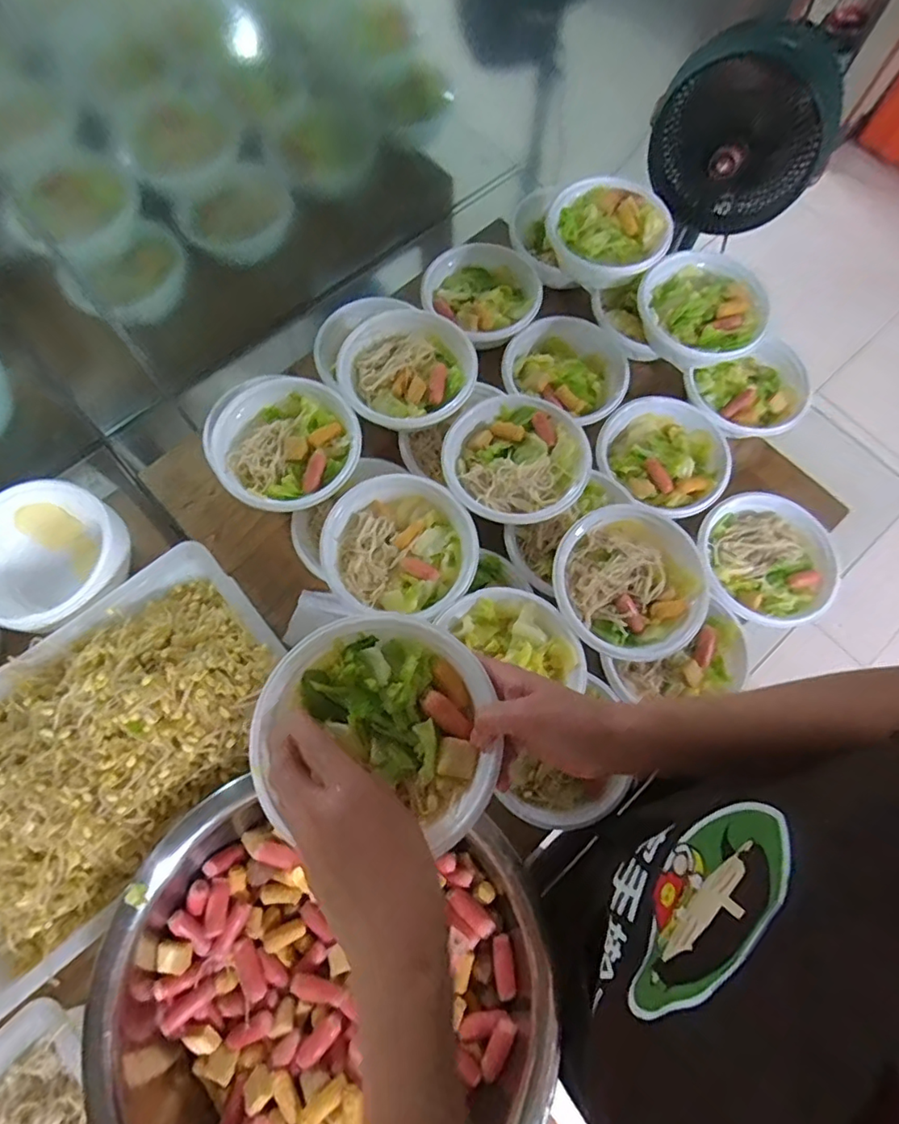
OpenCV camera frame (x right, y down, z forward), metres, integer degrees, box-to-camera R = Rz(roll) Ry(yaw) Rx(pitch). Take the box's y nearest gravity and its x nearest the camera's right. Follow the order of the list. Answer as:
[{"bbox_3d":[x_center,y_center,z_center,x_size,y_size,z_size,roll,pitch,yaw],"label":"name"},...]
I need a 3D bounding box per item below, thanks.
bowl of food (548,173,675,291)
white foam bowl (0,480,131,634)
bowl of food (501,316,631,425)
[{"bbox_3d":[0.214,-0.444,0.749,0.158,0.070,0.142,28,98,9],"label":"bowl of food"},{"bbox_3d":[-0.446,0.001,0.627,0.150,0.094,0.155,0,73,-1],"label":"white foam bowl"},{"bbox_3d":[0.153,-0.250,0.735,0.156,0.063,0.134,28,74,7],"label":"bowl of food"}]

